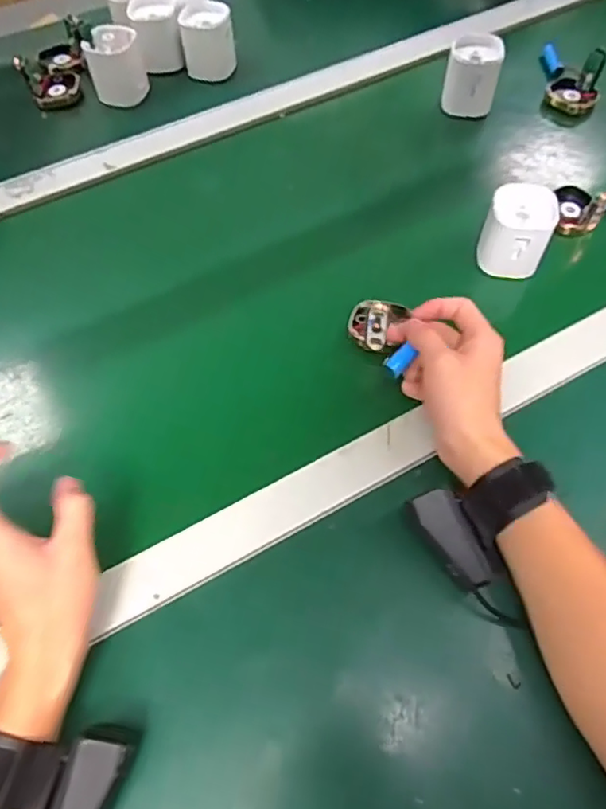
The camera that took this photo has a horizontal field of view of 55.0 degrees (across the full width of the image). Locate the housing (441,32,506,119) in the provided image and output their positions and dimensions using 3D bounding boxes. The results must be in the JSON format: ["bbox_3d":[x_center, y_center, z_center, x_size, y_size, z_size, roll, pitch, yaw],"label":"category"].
[{"bbox_3d":[0.188,-0.365,0.653,0.058,0.070,0.046,9,61,6],"label":"housing"}]

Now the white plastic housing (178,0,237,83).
[{"bbox_3d":[-0.114,-0.436,0.707,0.062,0.073,0.050,-8,60,-4],"label":"white plastic housing"}]

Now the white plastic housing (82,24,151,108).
[{"bbox_3d":[-0.216,-0.391,0.675,0.062,0.063,0.055,-15,61,-7],"label":"white plastic housing"}]

